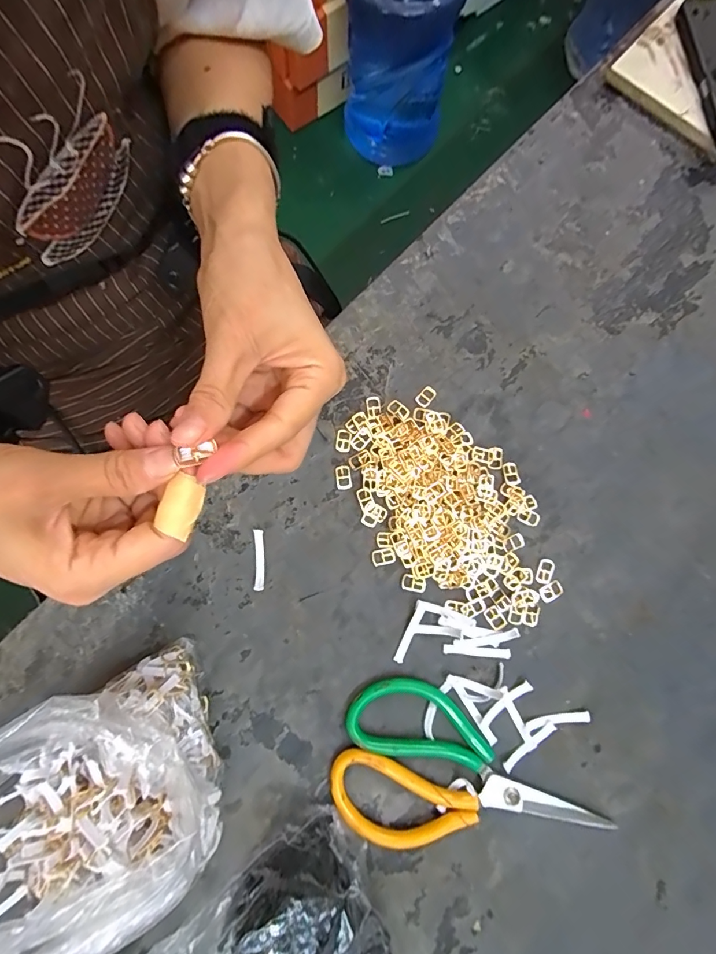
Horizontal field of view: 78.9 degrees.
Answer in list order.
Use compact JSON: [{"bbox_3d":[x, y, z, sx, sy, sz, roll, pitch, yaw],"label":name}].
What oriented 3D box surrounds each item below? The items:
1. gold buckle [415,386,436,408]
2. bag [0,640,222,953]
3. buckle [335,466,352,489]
[{"bbox_3d":[0.056,-0.067,0.359,0.012,0.004,0.018,39,81,6],"label":"gold buckle"},{"bbox_3d":[-0.162,0.190,0.246,0.145,0.123,0.121,-25,81,-5],"label":"bag"},{"bbox_3d":[-0.012,0.000,0.344,0.012,0.004,0.019,-9,80,-2],"label":"buckle"}]

